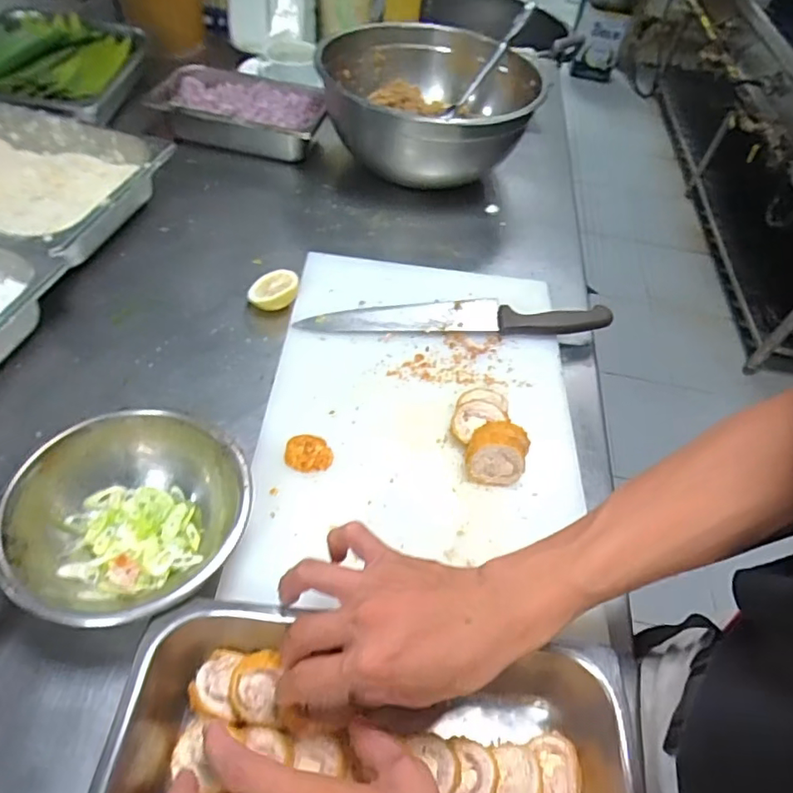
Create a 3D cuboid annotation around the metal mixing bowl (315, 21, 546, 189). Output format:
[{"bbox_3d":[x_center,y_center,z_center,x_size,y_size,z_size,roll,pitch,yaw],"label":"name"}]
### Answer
[{"bbox_3d":[0.050,-0.415,0.839,0.306,0.143,0.313,2,49,-2],"label":"metal mixing bowl"}]

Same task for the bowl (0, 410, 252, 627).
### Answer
[{"bbox_3d":[-0.200,0.096,0.435,0.149,0.073,0.165,23,52,15],"label":"bowl"}]

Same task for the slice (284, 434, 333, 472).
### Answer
[{"bbox_3d":[-0.080,0.051,0.516,0.042,0.007,0.039,1,50,-3],"label":"slice"}]

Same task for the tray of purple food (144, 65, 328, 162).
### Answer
[{"bbox_3d":[-0.249,-0.443,0.890,0.273,0.061,0.167,14,50,8],"label":"tray of purple food"}]

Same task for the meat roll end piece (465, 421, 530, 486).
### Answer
[{"bbox_3d":[0.091,0.054,0.515,0.051,0.044,0.043,15,50,9],"label":"meat roll end piece"}]

